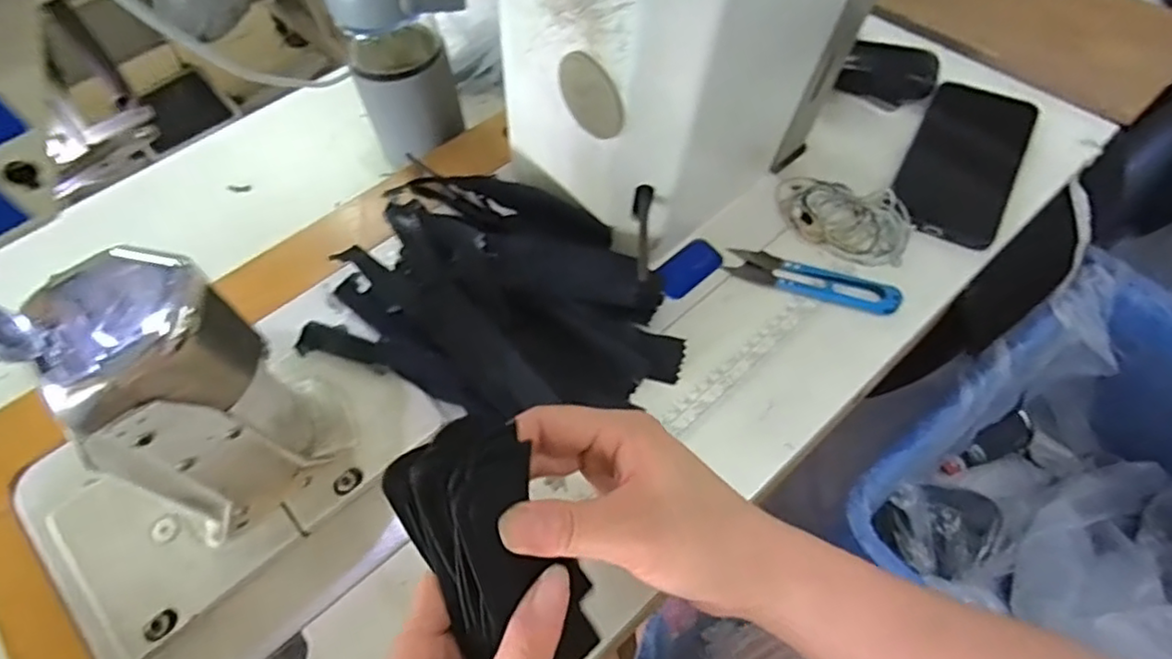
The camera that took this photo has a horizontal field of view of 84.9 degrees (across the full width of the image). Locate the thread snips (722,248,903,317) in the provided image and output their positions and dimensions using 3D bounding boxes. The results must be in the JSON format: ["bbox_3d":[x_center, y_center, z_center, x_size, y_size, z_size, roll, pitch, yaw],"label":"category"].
[{"bbox_3d":[0.153,-0.034,0.437,0.112,0.008,0.029,22,61,17],"label":"thread snips"}]

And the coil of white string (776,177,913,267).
[{"bbox_3d":[0.184,-0.081,0.463,0.091,0.013,0.063,17,60,14],"label":"coil of white string"}]

